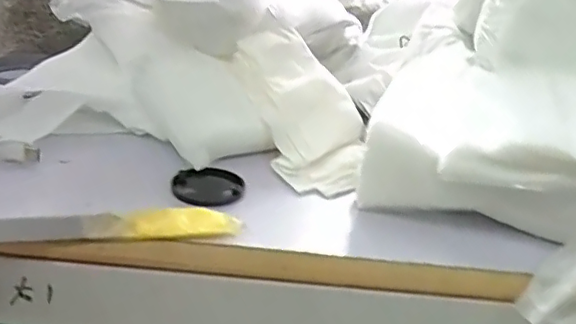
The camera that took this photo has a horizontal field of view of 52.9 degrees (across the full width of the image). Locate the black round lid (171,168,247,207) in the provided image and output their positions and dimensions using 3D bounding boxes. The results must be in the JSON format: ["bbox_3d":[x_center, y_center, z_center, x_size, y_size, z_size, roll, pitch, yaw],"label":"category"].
[{"bbox_3d":[-0.042,0.013,0.305,0.036,0.006,0.036,4,29,-2],"label":"black round lid"}]

